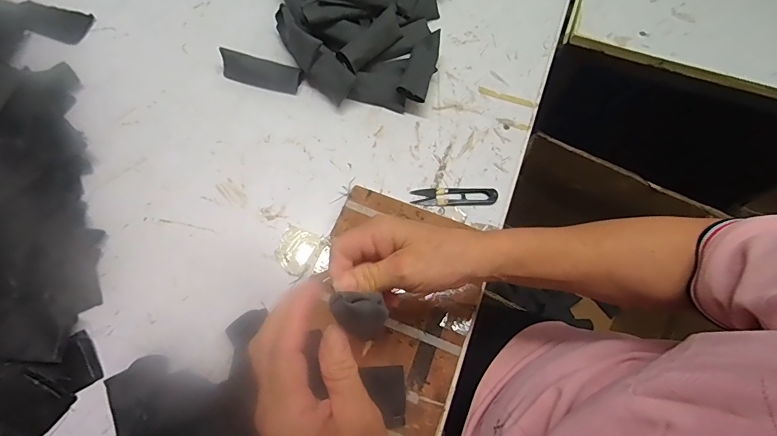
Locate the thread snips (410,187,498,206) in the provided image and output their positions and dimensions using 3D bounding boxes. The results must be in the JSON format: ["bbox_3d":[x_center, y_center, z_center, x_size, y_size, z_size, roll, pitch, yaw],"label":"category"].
[{"bbox_3d":[0.079,-0.026,0.486,0.100,0.009,0.022,1,69,2],"label":"thread snips"}]

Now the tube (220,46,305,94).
[{"bbox_3d":[-0.166,-0.196,0.540,0.104,0.033,0.033,14,70,7],"label":"tube"}]

